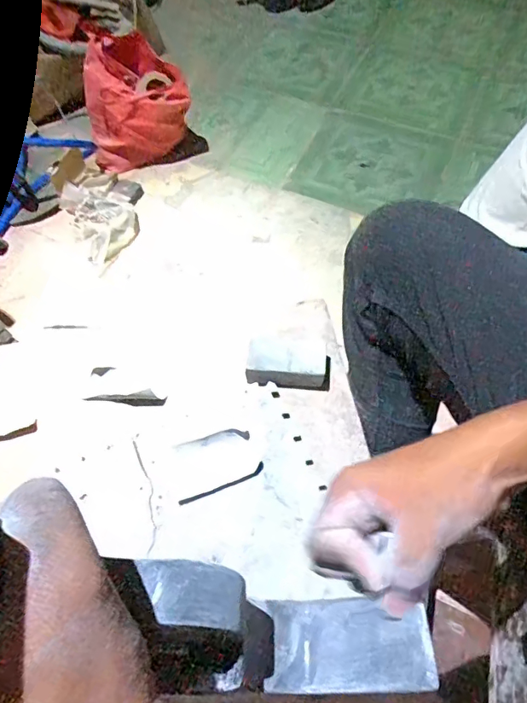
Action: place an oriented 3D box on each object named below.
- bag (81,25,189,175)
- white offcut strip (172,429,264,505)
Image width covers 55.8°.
[{"bbox_3d":[-0.339,-0.657,1.331,0.273,0.276,0.193,-12,60,-6],"label":"bag"},{"bbox_3d":[-0.053,0.121,0.547,0.091,0.008,0.062,-15,61,-7],"label":"white offcut strip"}]

